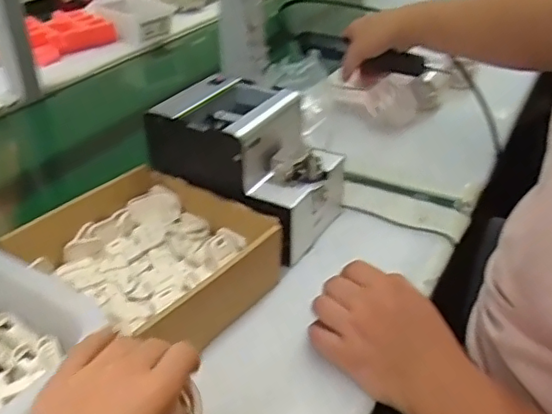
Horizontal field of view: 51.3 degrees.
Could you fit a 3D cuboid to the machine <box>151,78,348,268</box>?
[{"bbox_3d":[-0.025,-0.050,0.640,0.178,0.134,0.141,21,39,28],"label":"machine"}]

